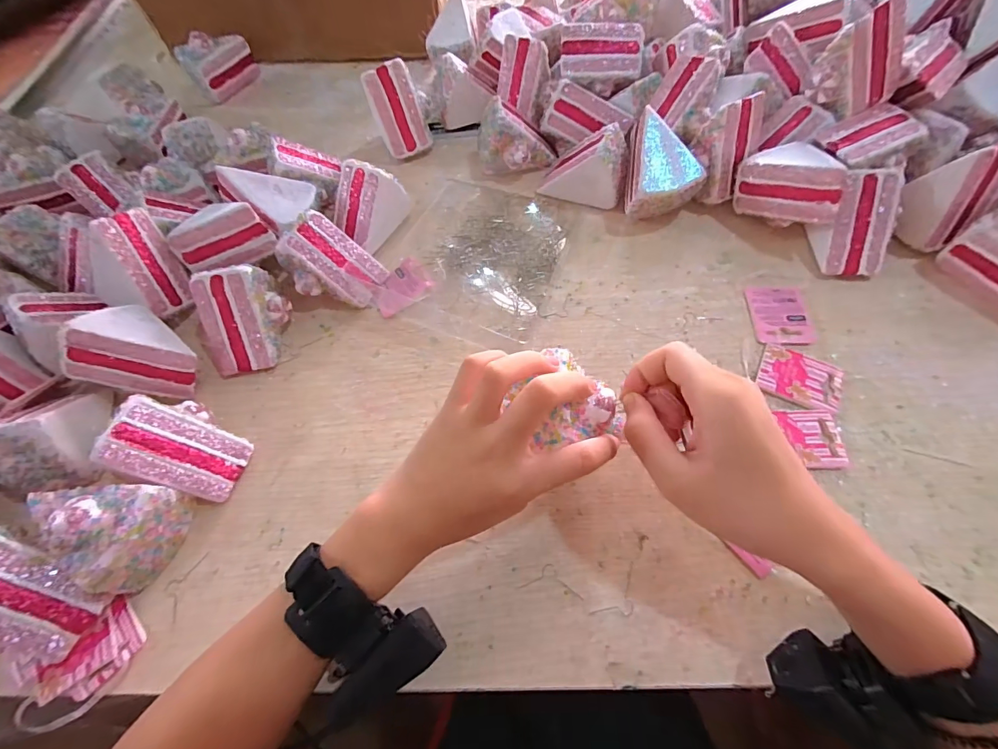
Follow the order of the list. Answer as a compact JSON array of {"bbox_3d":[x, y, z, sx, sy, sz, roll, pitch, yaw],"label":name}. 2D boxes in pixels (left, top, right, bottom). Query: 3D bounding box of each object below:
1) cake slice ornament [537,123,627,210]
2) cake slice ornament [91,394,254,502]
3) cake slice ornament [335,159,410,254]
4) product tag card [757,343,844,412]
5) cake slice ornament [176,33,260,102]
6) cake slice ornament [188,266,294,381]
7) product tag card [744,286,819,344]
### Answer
[{"bbox_3d":[0.087,-0.213,0.428,0.085,0.063,0.053,19,64,13],"label":"cake slice ornament"},{"bbox_3d":[-0.230,0.052,0.309,0.071,0.065,0.058,14,63,11],"label":"cake slice ornament"},{"bbox_3d":[-0.134,-0.166,0.415,0.055,0.060,0.075,25,66,16],"label":"cake slice ornament"},{"bbox_3d":[0.240,0.002,0.334,0.058,0.004,0.044,26,66,16],"label":"product tag card"},{"bbox_3d":[-0.385,-0.427,0.575,0.046,0.066,0.093,24,65,16],"label":"cake slice ornament"},{"bbox_3d":[-0.221,-0.048,0.361,0.063,0.063,0.073,-8,61,-1],"label":"cake slice ornament"},{"bbox_3d":[0.245,-0.052,0.365,0.046,0.004,0.059,-2,61,9],"label":"product tag card"}]

